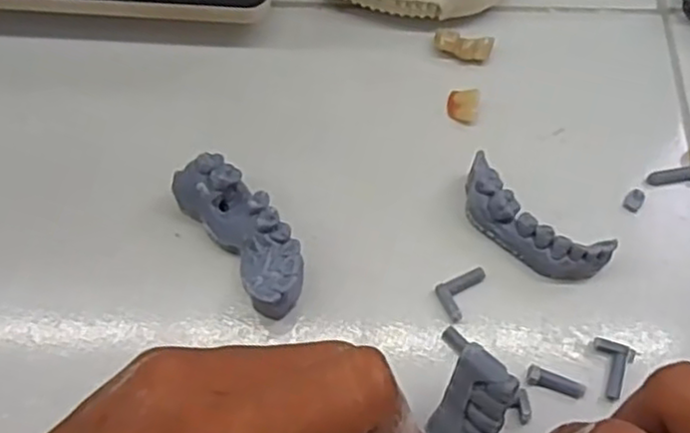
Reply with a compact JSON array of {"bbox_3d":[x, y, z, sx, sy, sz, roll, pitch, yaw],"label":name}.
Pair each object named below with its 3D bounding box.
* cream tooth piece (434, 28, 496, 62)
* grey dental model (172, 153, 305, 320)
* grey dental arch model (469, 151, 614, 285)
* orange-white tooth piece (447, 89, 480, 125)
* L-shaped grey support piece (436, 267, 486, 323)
[{"bbox_3d":[0.053,-0.077,0.323,0.026,0.009,0.010,13,67,4],"label":"cream tooth piece"},{"bbox_3d":[-0.039,0.007,0.277,0.027,0.026,0.067,-34,71,-14],"label":"grey dental model"},{"bbox_3d":[0.073,0.004,0.283,0.063,0.019,0.022,36,71,13],"label":"grey dental arch model"},{"bbox_3d":[0.052,-0.049,0.311,0.014,0.010,0.013,0,67,-1],"label":"orange-white tooth piece"},{"bbox_3d":[0.044,0.028,0.279,0.014,0.004,0.024,29,69,11],"label":"L-shaped grey support piece"}]

